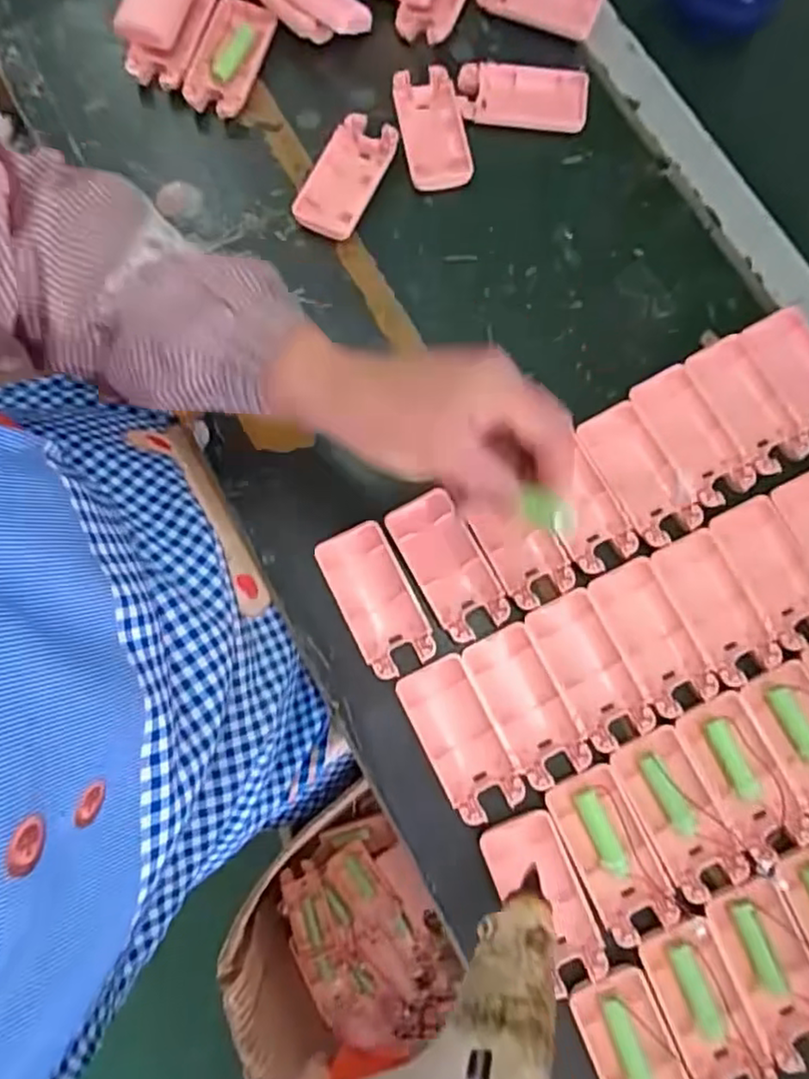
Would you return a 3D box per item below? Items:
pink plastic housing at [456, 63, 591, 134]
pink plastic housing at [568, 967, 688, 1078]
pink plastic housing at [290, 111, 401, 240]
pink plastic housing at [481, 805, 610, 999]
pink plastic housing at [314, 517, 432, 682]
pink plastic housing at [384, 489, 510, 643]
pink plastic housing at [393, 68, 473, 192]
[{"bbox_3d":[0.088,-0.326,0.487,0.094,0.014,0.047,6,78,1],"label":"pink plastic housing"},{"bbox_3d":[0.127,0.287,0.360,0.045,0.018,0.091,-22,79,-5],"label":"pink plastic housing"},{"bbox_3d":[-0.043,-0.259,0.472,0.045,0.013,0.091,25,78,5],"label":"pink plastic housing"},{"bbox_3d":[0.080,0.207,0.379,0.044,0.011,0.092,-22,79,-5],"label":"pink plastic housing"},{"bbox_3d":[-0.018,0.038,0.411,0.045,0.011,0.091,-27,79,-6],"label":"pink plastic housing"},{"bbox_3d":[0.027,0.016,0.416,0.043,0.009,0.093,-29,79,-7],"label":"pink plastic housing"},{"bbox_3d":[0.021,-0.298,0.479,0.048,0.016,0.091,-12,78,-3],"label":"pink plastic housing"}]

